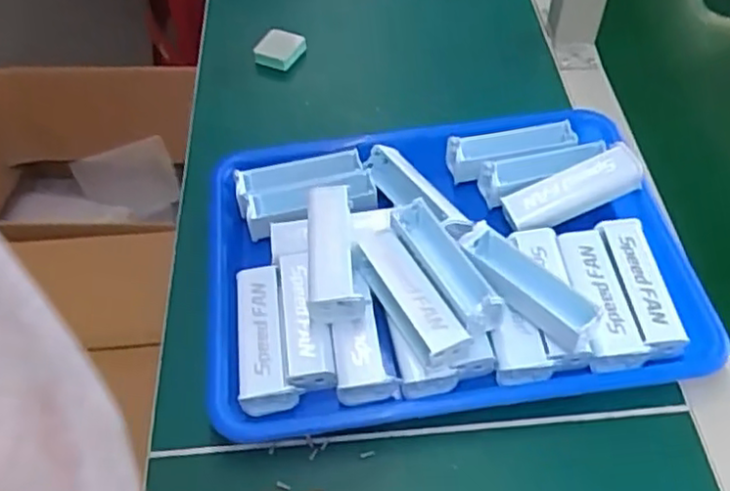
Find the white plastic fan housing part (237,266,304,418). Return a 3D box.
[{"bbox_3d":[-0.068,0.065,0.468,0.035,0.032,0.100,-8,52,-4],"label":"white plastic fan housing part"}]

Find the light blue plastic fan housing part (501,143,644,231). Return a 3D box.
[{"bbox_3d":[0.154,-0.042,0.511,0.101,0.019,0.031,-22,51,3],"label":"light blue plastic fan housing part"}]

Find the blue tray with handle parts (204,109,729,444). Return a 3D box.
[{"bbox_3d":[0.054,0.004,0.494,0.335,0.059,0.247,-6,52,-3],"label":"blue tray with handle parts"}]

